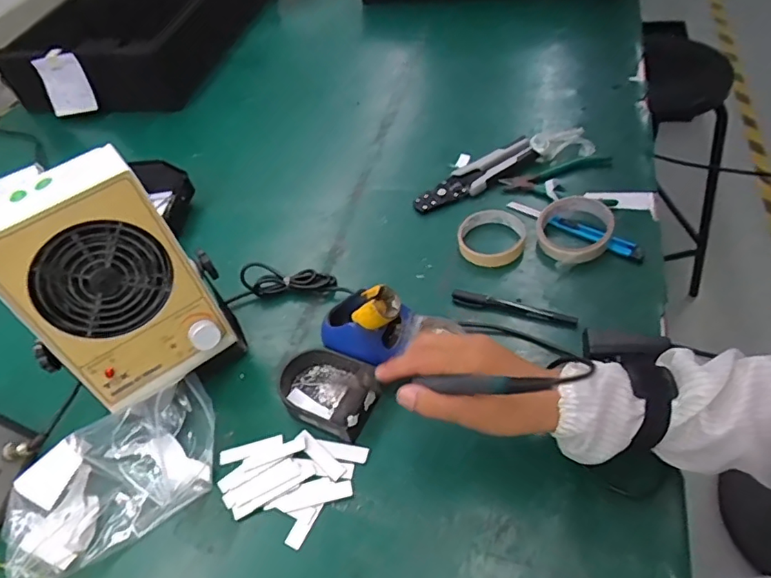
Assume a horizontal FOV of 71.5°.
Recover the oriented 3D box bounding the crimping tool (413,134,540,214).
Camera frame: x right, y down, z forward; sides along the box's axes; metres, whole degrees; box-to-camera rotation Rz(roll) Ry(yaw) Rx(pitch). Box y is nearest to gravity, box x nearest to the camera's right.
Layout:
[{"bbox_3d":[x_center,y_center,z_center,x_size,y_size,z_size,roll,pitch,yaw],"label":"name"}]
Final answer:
[{"bbox_3d":[0.127,-0.161,0.755,0.193,0.026,0.057,-29,51,-13],"label":"crimping tool"}]

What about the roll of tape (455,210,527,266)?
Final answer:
[{"bbox_3d":[0.134,-0.067,0.676,0.082,0.025,0.081,-5,49,6],"label":"roll of tape"}]

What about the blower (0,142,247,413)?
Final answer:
[{"bbox_3d":[-0.253,0.005,0.531,0.154,0.242,0.130,-28,51,-13],"label":"blower"}]

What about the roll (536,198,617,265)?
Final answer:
[{"bbox_3d":[0.228,-0.072,0.646,0.086,0.037,0.087,-5,49,6],"label":"roll"}]

